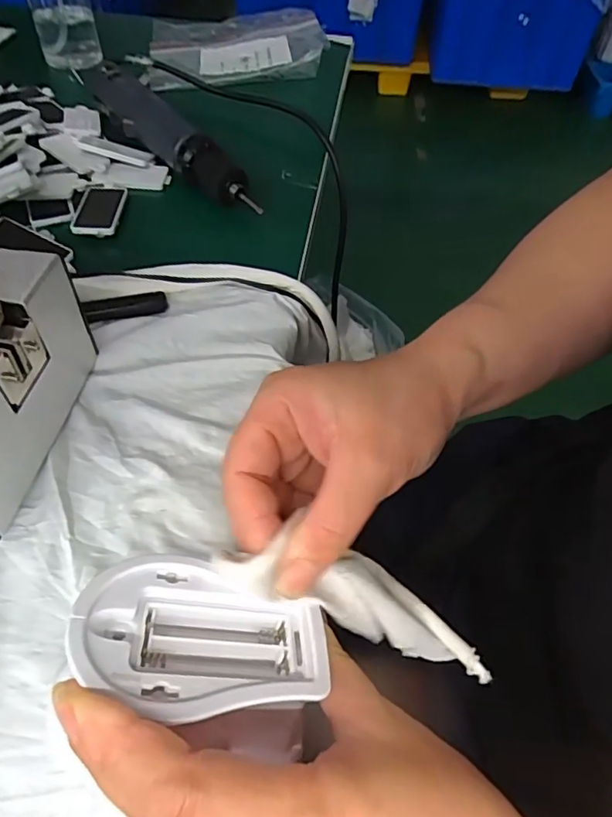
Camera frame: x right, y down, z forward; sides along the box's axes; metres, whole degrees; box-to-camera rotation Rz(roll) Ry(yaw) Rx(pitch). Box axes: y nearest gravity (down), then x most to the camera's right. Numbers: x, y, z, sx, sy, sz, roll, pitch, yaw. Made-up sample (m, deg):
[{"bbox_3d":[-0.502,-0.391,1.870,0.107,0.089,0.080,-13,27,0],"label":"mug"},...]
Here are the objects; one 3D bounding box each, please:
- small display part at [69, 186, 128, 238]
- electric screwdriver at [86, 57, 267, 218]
[{"bbox_3d":[-0.165,-0.158,0.431,0.035,0.009,0.065,2,46,-6],"label":"small display part"},{"bbox_3d":[-0.123,-0.239,0.473,0.041,0.033,0.258,-33,61,-24],"label":"electric screwdriver"}]

